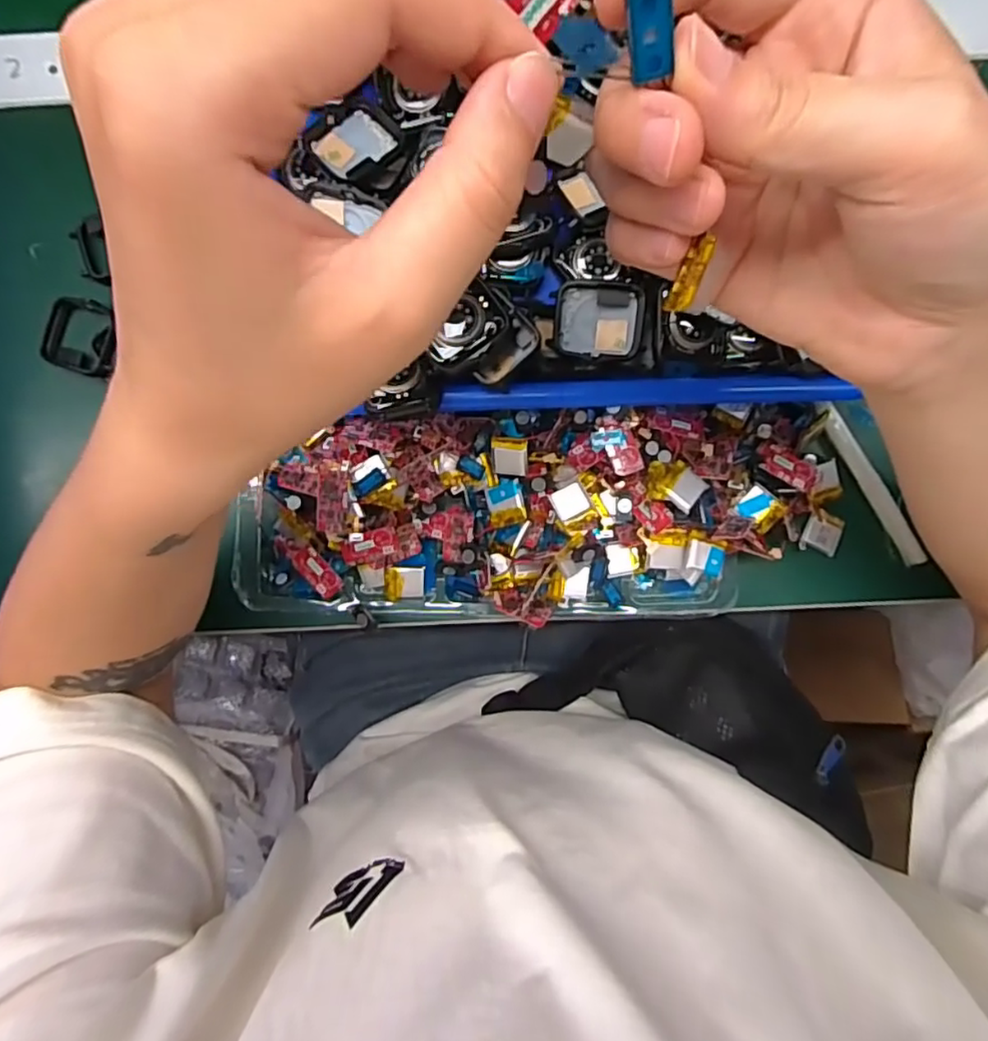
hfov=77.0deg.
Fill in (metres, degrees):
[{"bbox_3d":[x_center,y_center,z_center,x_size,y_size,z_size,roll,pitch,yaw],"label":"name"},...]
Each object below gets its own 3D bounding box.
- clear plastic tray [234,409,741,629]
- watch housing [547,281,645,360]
[{"bbox_3d":[0.002,0.001,0.318,0.246,0.037,0.106,-3,88,0],"label":"clear plastic tray"},{"bbox_3d":[0.051,-0.098,0.305,0.043,0.007,0.036,5,88,1],"label":"watch housing"}]

